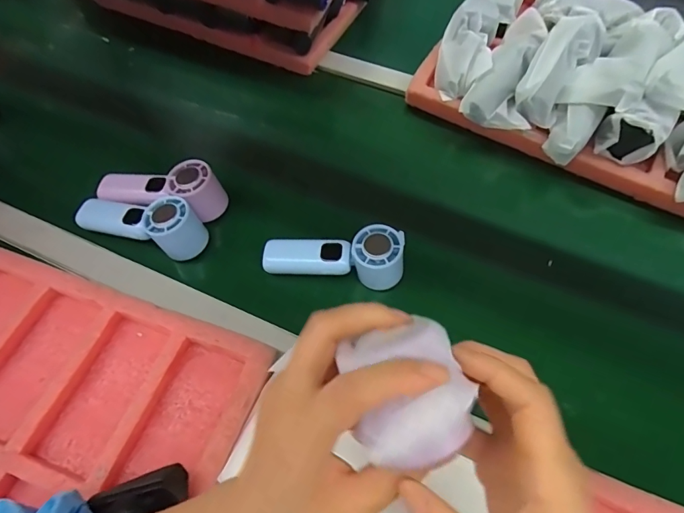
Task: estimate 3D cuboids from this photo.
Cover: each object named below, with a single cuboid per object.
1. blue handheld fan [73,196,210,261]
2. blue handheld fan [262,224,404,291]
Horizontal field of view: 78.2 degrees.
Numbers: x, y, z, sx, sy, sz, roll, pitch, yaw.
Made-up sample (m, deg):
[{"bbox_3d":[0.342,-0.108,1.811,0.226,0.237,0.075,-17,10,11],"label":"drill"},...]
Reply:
[{"bbox_3d":[-0.236,-0.045,0.486,0.152,0.053,0.048,16,61,9],"label":"blue handheld fan"},{"bbox_3d":[-0.010,-0.004,0.467,0.151,0.054,0.047,6,60,3],"label":"blue handheld fan"}]

